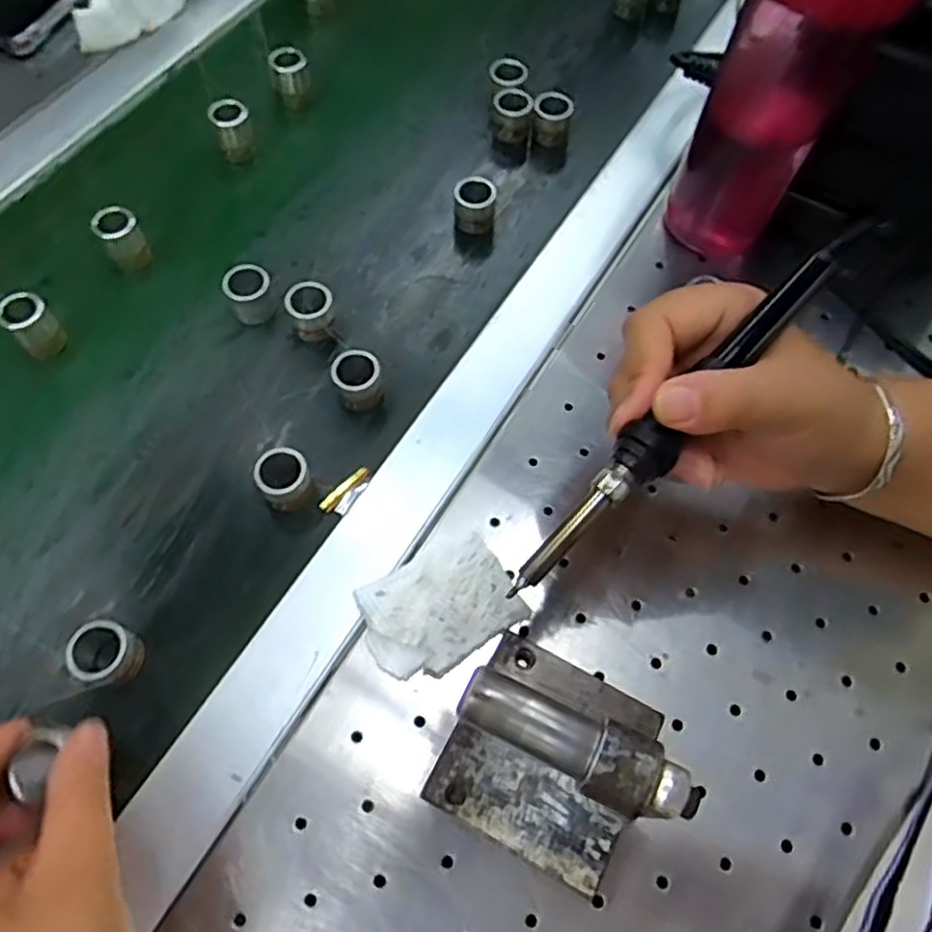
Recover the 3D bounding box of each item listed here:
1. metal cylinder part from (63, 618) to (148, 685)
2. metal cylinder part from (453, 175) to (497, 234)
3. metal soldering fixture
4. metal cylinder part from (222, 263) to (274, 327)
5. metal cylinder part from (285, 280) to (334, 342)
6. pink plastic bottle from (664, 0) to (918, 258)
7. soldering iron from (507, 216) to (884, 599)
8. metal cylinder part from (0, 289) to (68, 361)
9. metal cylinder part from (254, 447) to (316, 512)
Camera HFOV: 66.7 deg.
[{"bbox_3d":[-0.158,0.084,0.315,0.027,0.023,0.025,1,64,-1],"label":"metal cylinder part"},{"bbox_3d":[0.005,-0.159,0.436,0.024,0.028,0.023,4,64,0],"label":"metal cylinder part"},{"bbox_3d":[0.035,0.105,0.264,0.075,0.103,0.076,26,66,11],"label":"metal soldering fixture"},{"bbox_3d":[-0.122,-0.096,0.403,0.024,0.024,0.027,-23,67,-13],"label":"metal cylinder part"},{"bbox_3d":[-0.087,-0.087,0.398,0.024,0.023,0.023,1,64,-1],"label":"metal cylinder part"},{"bbox_3d":[0.165,-0.192,0.376,0.065,0.179,0.086,22,65,9],"label":"pink plastic bottle"},{"bbox_3d":[0.086,-0.027,0.261,0.017,0.017,0.197,42,78,17],"label":"soldering iron"},{"bbox_3d":[-0.235,-0.077,0.385,0.022,0.034,0.019,-38,70,-18],"label":"metal cylinder part"},{"bbox_3d":[-0.090,0.007,0.352,0.025,0.025,0.023,1,64,-1],"label":"metal cylinder part"}]

